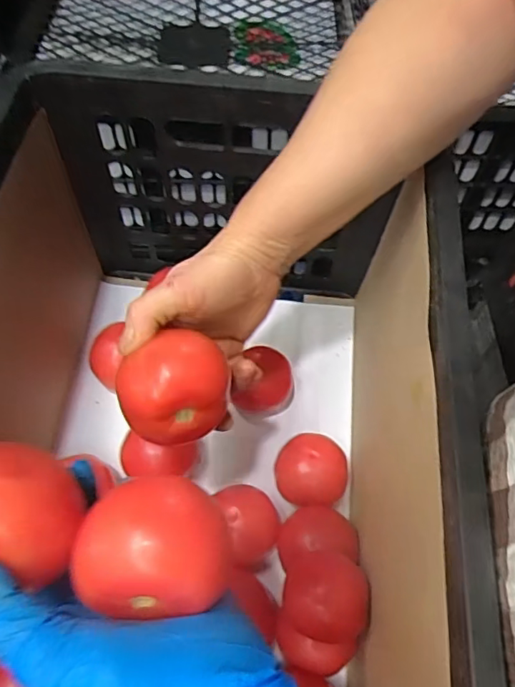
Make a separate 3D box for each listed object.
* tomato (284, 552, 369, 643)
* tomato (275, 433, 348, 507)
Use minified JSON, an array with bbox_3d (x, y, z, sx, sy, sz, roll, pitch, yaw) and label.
[{"bbox_3d":[0.050,0.190,0.403,0.059,0.056,0.059,-1,55,1],"label":"tomato"},{"bbox_3d":[0.048,0.117,0.490,0.061,0.049,0.061,-1,55,1],"label":"tomato"}]

